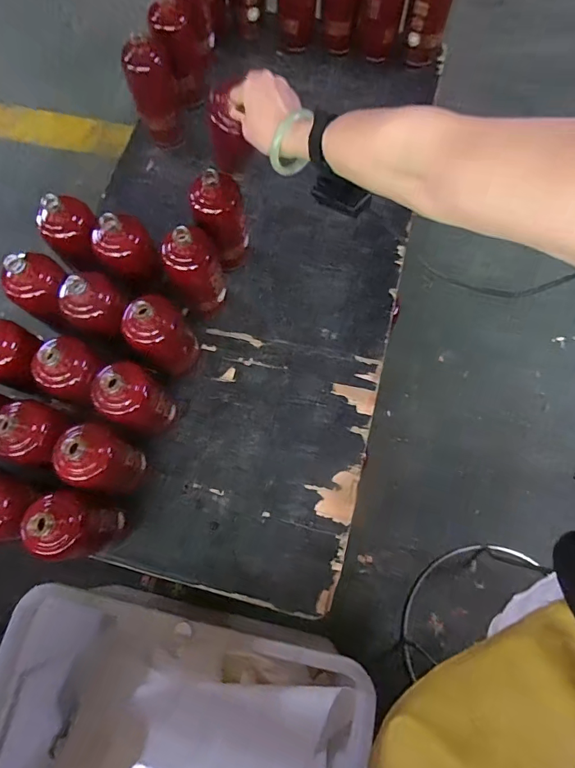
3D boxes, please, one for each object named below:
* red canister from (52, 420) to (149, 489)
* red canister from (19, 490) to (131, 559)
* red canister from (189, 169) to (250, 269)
[{"bbox_3d":[-0.256,0.106,0.583,0.077,0.173,0.079,26,75,8],"label":"red canister"},{"bbox_3d":[-0.272,0.183,0.561,0.076,0.166,0.080,0,73,1],"label":"red canister"},{"bbox_3d":[-0.110,-0.268,0.694,0.075,0.183,0.079,0,73,1],"label":"red canister"}]

